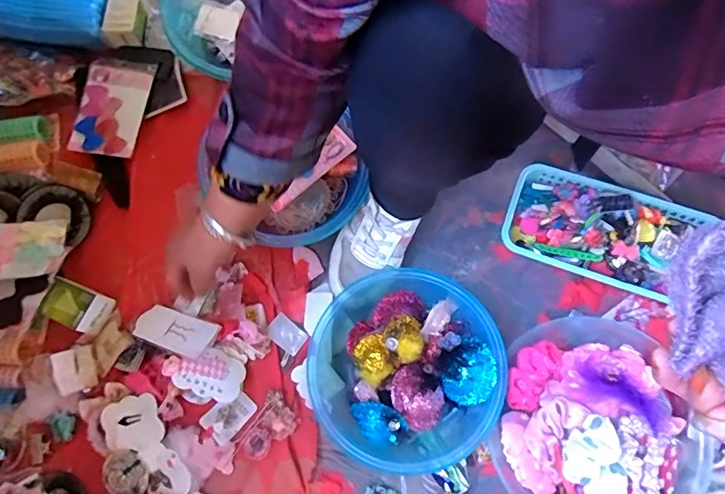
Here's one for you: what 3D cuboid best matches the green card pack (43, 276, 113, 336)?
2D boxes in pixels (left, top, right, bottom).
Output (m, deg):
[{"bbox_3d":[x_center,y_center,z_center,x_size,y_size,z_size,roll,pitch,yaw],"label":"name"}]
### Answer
[{"bbox_3d":[-0.379,0.077,0.636,0.073,0.041,0.054,22,75,8],"label":"green card pack"}]

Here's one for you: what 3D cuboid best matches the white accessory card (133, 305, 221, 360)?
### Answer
[{"bbox_3d":[-0.238,0.105,0.608,0.123,0.007,0.050,12,55,27],"label":"white accessory card"}]

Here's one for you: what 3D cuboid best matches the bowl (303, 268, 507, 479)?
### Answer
[{"bbox_3d":[0.051,0.142,0.582,0.216,0.093,0.237,0,73,2],"label":"bowl"}]

